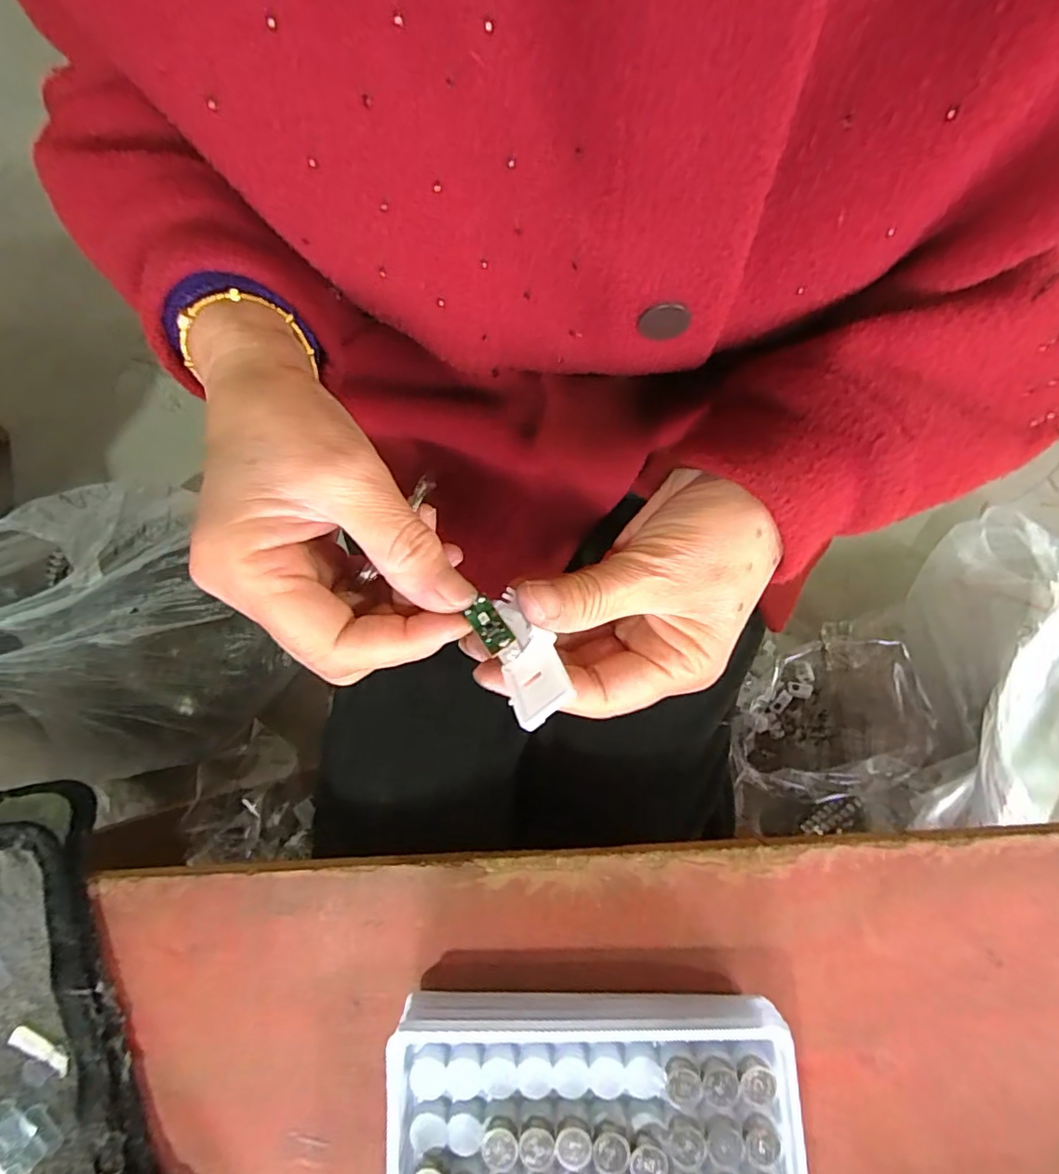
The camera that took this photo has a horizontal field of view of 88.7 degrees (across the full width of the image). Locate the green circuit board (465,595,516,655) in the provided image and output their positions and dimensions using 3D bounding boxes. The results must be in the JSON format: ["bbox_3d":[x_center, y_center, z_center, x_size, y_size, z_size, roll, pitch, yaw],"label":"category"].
[{"bbox_3d":[-0.013,0.012,0.176,0.009,0.004,0.020,-33,58,-7],"label":"green circuit board"}]

